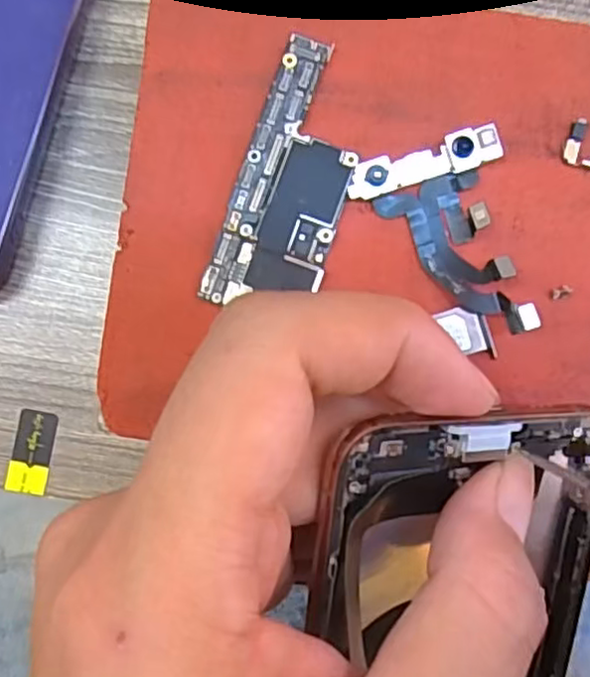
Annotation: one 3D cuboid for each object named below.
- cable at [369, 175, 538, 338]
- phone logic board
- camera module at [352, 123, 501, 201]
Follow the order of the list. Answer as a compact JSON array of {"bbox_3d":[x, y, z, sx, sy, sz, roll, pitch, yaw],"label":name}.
[{"bbox_3d":[0.038,-0.018,0.158,0.023,0.008,0.040,-21,92,0],"label":"cable"},{"bbox_3d":[0.000,-0.037,0.158,0.025,0.004,0.064,19,92,-1],"label":"phone logic board"},{"bbox_3d":[0.030,-0.041,0.157,0.036,0.004,0.009,-18,92,0],"label":"camera module"}]

